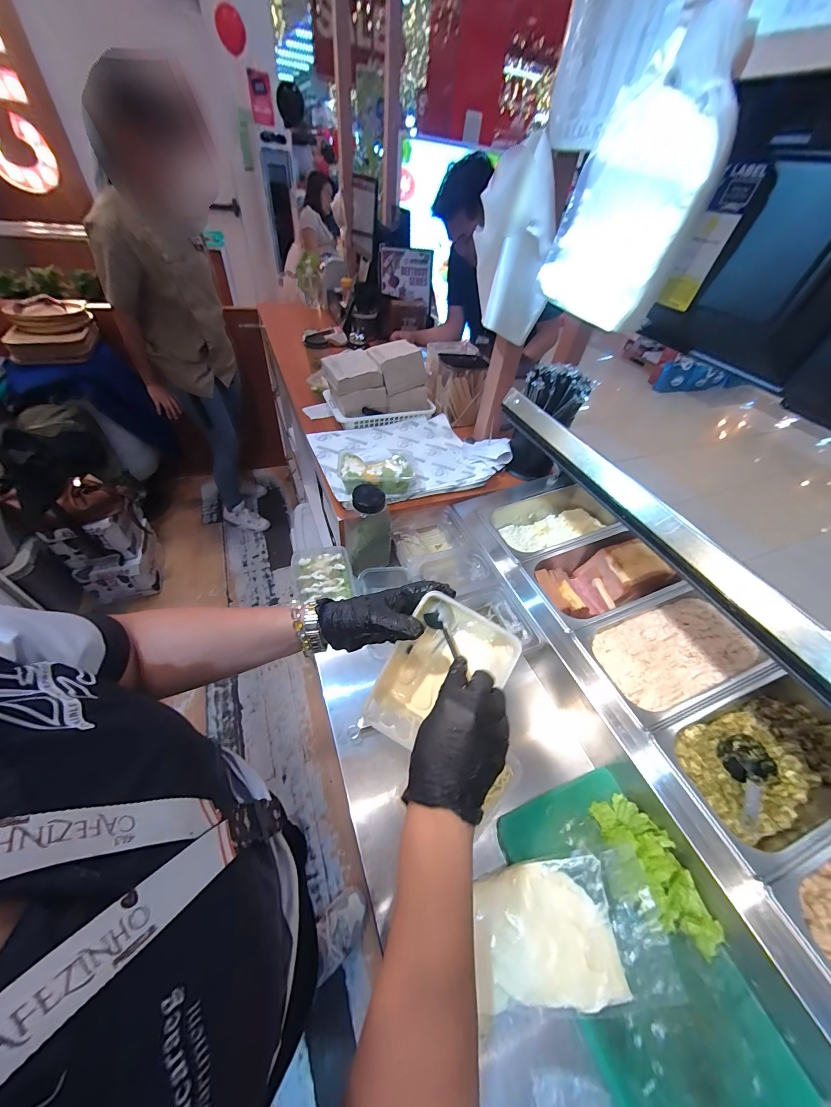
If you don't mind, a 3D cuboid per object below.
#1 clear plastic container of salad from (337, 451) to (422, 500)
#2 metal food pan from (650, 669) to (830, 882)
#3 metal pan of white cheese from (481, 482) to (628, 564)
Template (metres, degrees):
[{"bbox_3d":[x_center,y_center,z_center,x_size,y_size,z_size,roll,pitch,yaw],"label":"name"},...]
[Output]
[{"bbox_3d":[-0.082,-0.191,0.811,0.184,0.068,0.114,-5,48,-11],"label":"clear plastic container of salad"},{"bbox_3d":[0.515,0.308,0.525,0.295,0.081,0.173,-13,50,-17],"label":"metal food pan"},{"bbox_3d":[0.312,-0.058,0.837,0.277,0.093,0.184,-12,50,-17],"label":"metal pan of white cheese"}]

